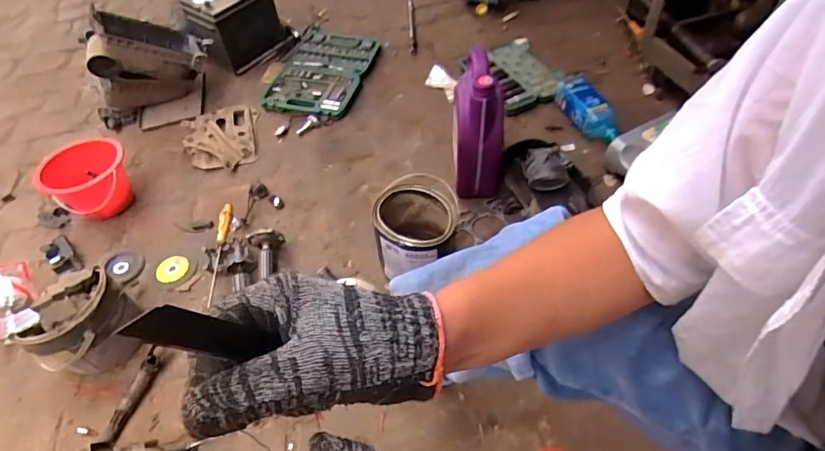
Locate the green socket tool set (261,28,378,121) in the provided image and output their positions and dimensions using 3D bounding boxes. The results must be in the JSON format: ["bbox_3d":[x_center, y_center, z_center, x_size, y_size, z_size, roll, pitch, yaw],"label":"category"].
[{"bbox_3d":[-0.266,-0.461,1.437,0.252,0.034,0.390,13,53,13],"label":"green socket tool set"}]

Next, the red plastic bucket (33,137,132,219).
[{"bbox_3d":[-0.706,-0.095,1.072,0.164,0.126,0.173,-1,55,2],"label":"red plastic bucket"}]

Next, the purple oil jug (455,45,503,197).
[{"bbox_3d":[0.145,-0.225,1.056,0.106,0.290,0.176,1,52,4],"label":"purple oil jug"}]

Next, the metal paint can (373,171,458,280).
[{"bbox_3d":[0.008,0.016,0.965,0.156,0.154,0.173,-3,52,1],"label":"metal paint can"}]

